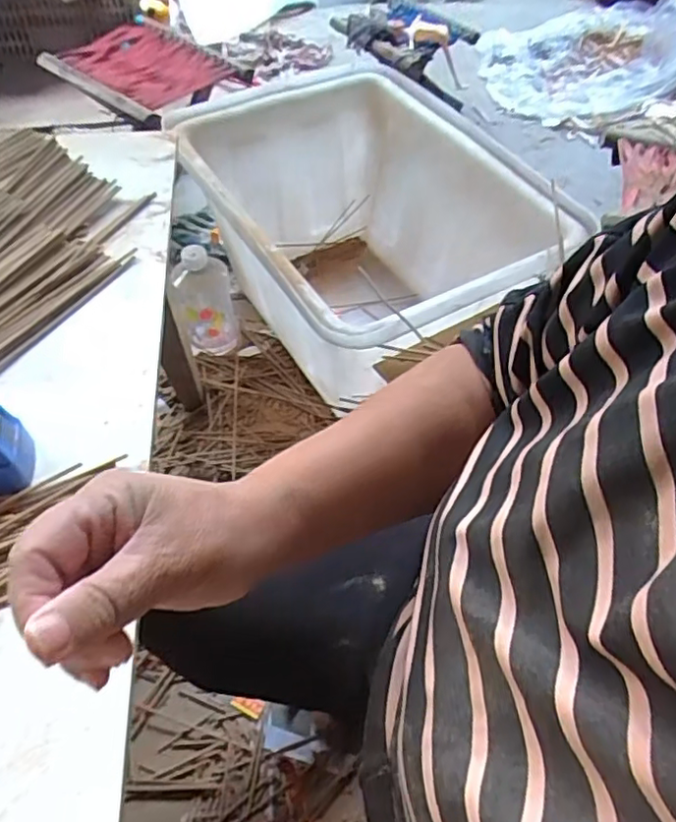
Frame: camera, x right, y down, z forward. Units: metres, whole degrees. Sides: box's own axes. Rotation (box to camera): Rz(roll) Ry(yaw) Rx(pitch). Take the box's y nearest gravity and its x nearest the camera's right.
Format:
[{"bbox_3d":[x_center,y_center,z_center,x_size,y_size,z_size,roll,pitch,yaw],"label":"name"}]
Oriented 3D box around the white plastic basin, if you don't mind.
[{"bbox_3d":[0.046,-0.276,1.058,0.467,0.322,0.586,-24,57,-19],"label":"white plastic basin"}]

